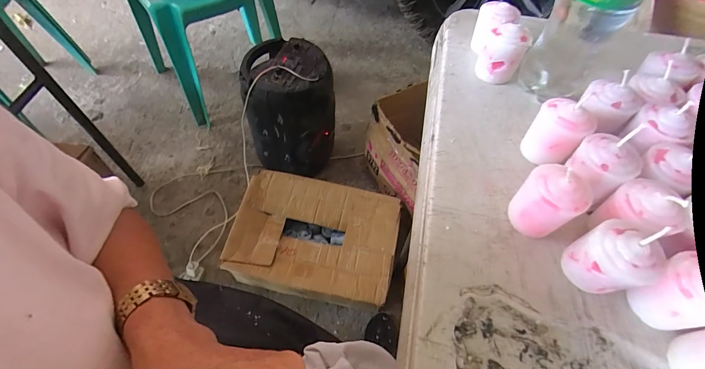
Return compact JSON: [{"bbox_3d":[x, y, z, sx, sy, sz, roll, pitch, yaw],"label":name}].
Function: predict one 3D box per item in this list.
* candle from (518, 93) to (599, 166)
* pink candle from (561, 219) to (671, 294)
[{"bbox_3d":[0.154,-0.037,0.262,0.031,0.052,0.037,-39,66,-23],"label":"candle"},{"bbox_3d":[0.158,0.046,0.208,0.029,0.055,0.037,-22,60,-14],"label":"pink candle"}]

